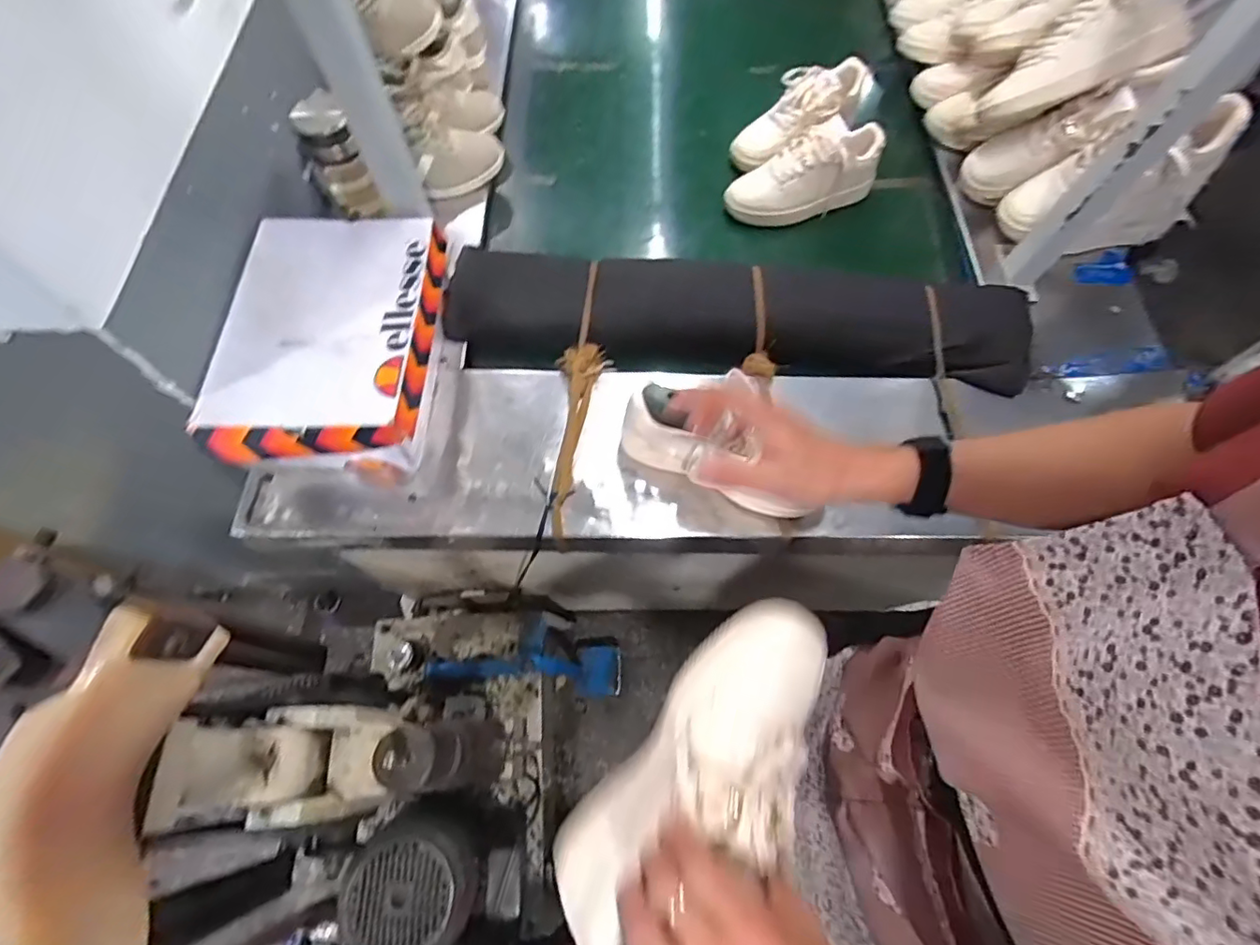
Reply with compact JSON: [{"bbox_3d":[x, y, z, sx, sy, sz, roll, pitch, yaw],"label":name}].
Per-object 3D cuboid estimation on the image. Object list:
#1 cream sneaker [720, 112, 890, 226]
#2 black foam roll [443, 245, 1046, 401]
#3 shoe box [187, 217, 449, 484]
[{"bbox_3d":[0.287,-0.486,0.937,0.261,0.118,0.093,-19,66,5],"label":"cream sneaker"},{"bbox_3d":[0.154,-0.221,0.829,0.826,0.094,0.163,6,65,1],"label":"black foam roll"},{"bbox_3d":[-0.358,-0.147,0.725,0.240,0.140,0.329,4,65,0],"label":"shoe box"}]

